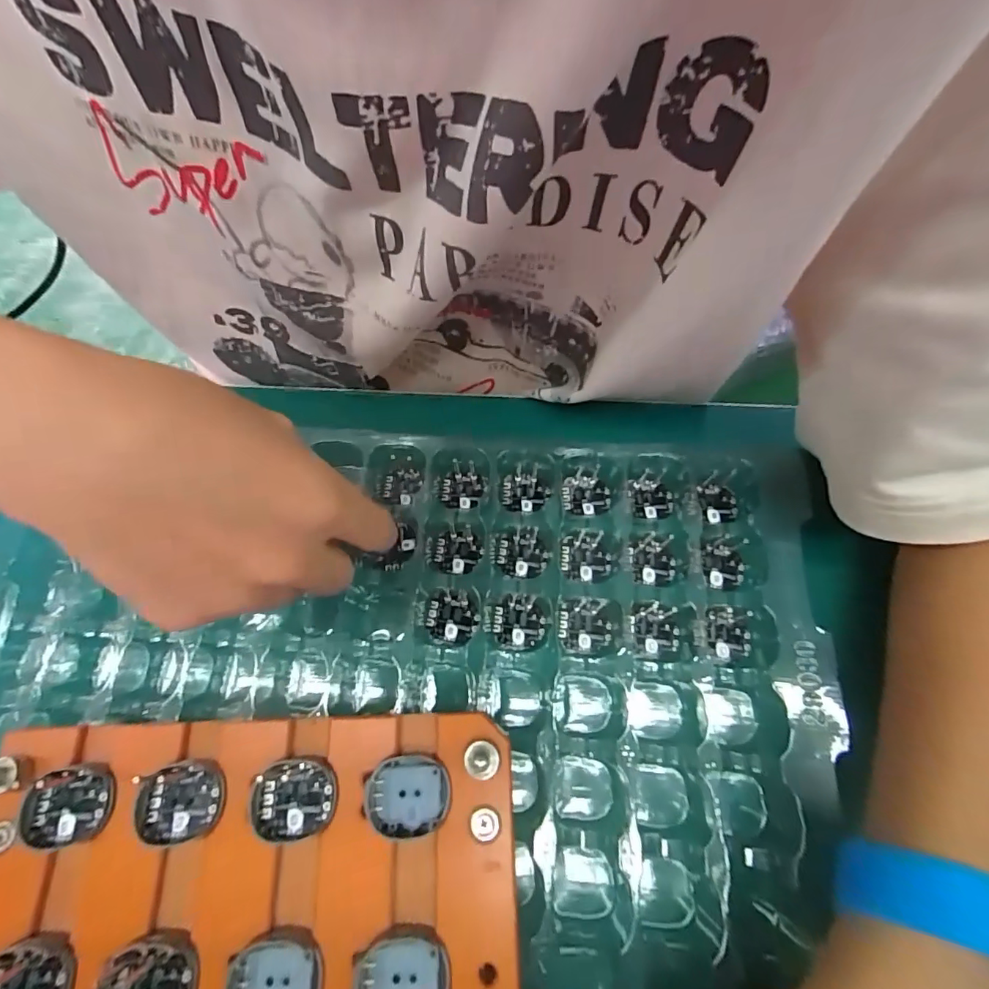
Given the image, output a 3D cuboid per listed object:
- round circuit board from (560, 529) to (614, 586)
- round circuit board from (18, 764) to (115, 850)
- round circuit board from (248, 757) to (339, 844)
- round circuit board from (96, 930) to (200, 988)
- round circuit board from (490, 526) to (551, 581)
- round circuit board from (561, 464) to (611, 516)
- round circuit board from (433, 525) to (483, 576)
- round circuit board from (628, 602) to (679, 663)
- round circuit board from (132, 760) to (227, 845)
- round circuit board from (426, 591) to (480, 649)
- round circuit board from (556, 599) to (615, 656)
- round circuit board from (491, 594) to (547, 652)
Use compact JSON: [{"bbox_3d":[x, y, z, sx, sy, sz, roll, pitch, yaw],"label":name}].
[{"bbox_3d":[0.045,0.030,0.243,0.025,0.005,0.025,-1,69,3],"label":"round circuit board"},{"bbox_3d":[-0.152,0.111,0.177,0.028,0.005,0.024,-11,69,0],"label":"round circuit board"},{"bbox_3d":[-0.071,0.108,0.177,0.029,0.004,0.025,-12,69,-1],"label":"round circuit board"},{"bbox_3d":[-0.110,0.156,0.158,0.029,0.006,0.026,-21,69,-4],"label":"round circuit board"},{"bbox_3d":[0.012,0.029,0.246,0.028,0.004,0.024,-4,69,2],"label":"round circuit board"},{"bbox_3d":[0.047,-0.002,0.258,0.024,0.004,0.028,0,69,4],"label":"round circuit board"},{"bbox_3d":[-0.019,0.028,0.248,0.024,0.004,0.022,-1,69,3],"label":"round circuit board"},{"bbox_3d":[0.074,0.064,0.232,0.022,0.004,0.025,7,70,7],"label":"round circuit board"},{"bbox_3d":[-0.112,0.110,0.178,0.031,0.005,0.024,-9,69,0],"label":"round circuit board"},{"bbox_3d":[-0.020,0.058,0.236,0.025,0.004,0.026,-8,69,1],"label":"round circuit board"},{"bbox_3d":[0.043,0.061,0.233,0.027,0.004,0.026,-1,69,3],"label":"round circuit board"},{"bbox_3d":[0.011,0.060,0.235,0.025,0.004,0.025,-1,69,3],"label":"round circuit board"}]

